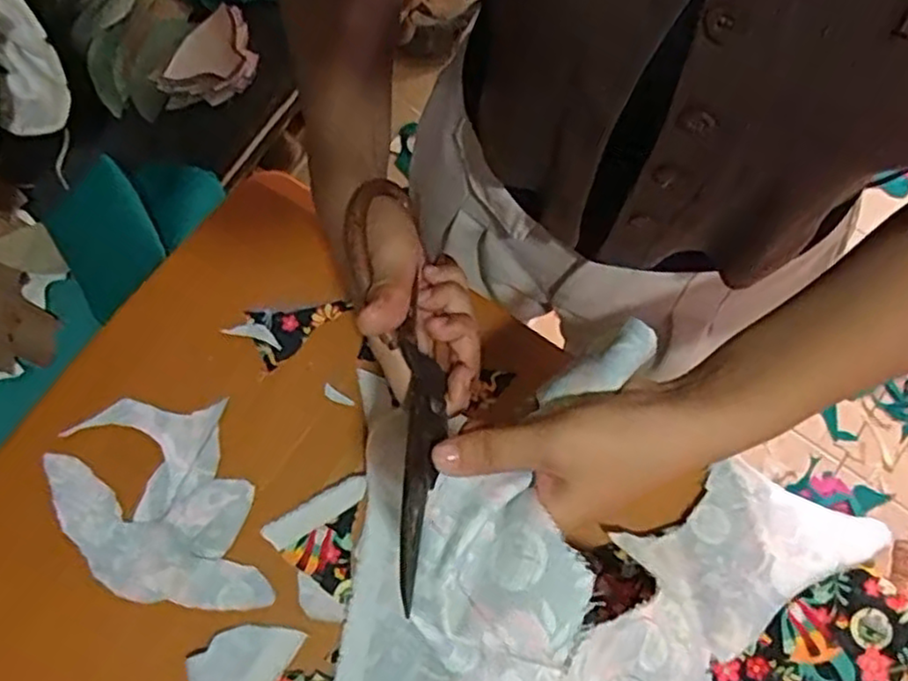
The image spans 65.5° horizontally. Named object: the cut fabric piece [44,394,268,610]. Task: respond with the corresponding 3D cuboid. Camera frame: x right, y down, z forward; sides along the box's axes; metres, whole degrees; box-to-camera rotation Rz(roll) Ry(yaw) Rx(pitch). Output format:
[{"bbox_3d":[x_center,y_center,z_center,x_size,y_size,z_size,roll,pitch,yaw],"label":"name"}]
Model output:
[{"bbox_3d":[-0.216,0.125,0.512,0.129,0.006,0.170,-21,78,-5],"label":"cut fabric piece"}]

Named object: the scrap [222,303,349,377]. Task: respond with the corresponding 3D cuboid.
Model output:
[{"bbox_3d":[-0.129,-0.017,0.545,0.081,0.008,0.051,-42,81,-9],"label":"scrap"}]

